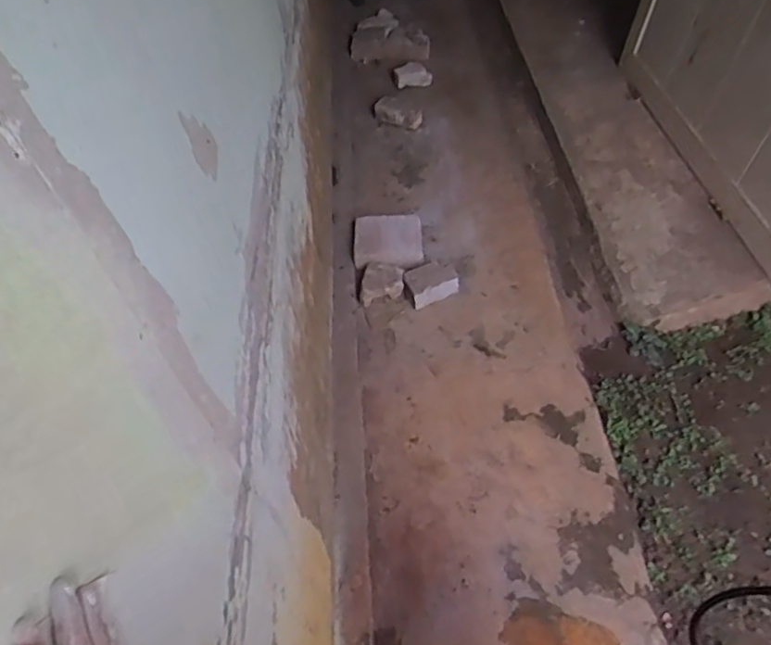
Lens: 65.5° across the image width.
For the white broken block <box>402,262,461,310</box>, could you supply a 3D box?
[{"bbox_3d":[0.158,-0.131,1.938,0.180,0.056,0.136,-21,53,-10],"label":"white broken block"}]

